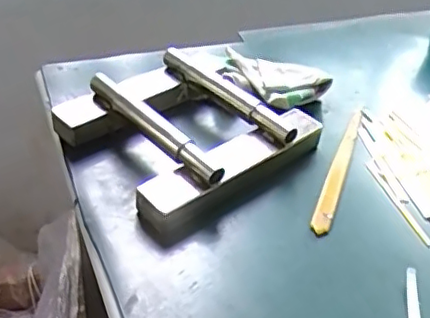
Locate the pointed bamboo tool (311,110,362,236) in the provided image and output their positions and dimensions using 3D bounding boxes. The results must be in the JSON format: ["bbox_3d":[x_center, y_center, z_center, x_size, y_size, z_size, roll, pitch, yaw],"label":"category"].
[{"bbox_3d":[0.121,0.005,0.586,0.016,0.006,0.197,14,39,15],"label":"pointed bamboo tool"}]

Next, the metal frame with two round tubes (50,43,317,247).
[{"bbox_3d":[-0.035,-0.038,0.594,0.208,0.056,0.202,-30,48,-35],"label":"metal frame with two round tubes"}]

